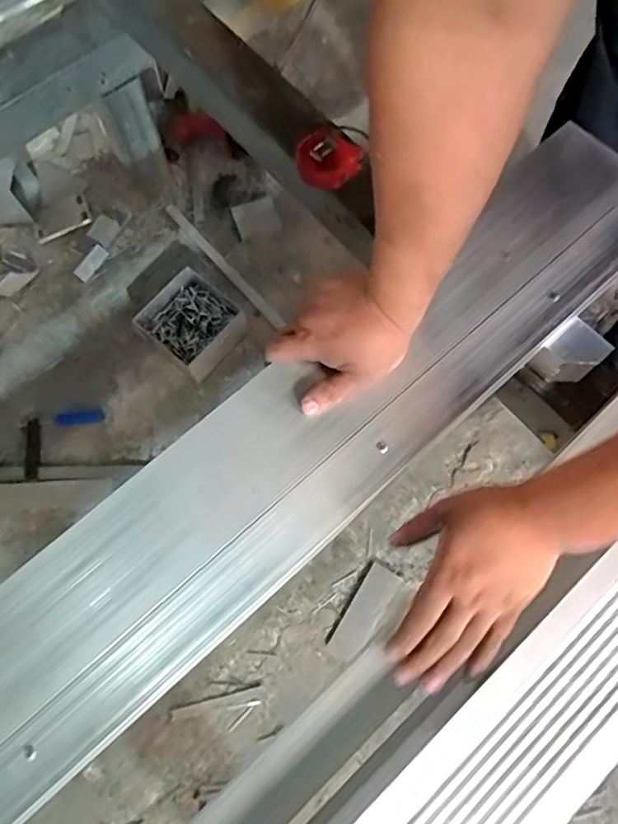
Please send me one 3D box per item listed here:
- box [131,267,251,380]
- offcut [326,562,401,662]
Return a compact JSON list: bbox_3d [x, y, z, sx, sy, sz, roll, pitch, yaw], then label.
[{"bbox_3d":[-0.222,-0.177,1.112,0.174,0.073,0.168,36,76,13],"label":"box"},{"bbox_3d":[0.092,0.336,0.949,0.054,0.009,0.159,32,75,11],"label":"offcut"}]

